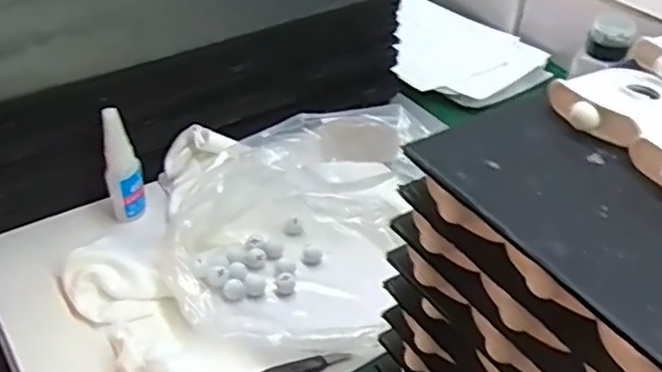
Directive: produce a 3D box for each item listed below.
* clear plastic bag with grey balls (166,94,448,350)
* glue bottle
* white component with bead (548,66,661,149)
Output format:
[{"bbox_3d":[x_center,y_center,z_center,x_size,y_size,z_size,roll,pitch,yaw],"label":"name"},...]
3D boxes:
[{"bbox_3d":[-0.026,0.028,0.552,0.179,0.102,0.206,18,41,16],"label":"clear plastic bag with grey balls"},{"bbox_3d":[-0.182,-0.018,0.580,0.021,0.107,0.034,4,40,1],"label":"glue bottle"},{"bbox_3d":[0.166,-0.051,0.374,0.085,0.022,0.058,-28,49,-32],"label":"white component with bead"}]

